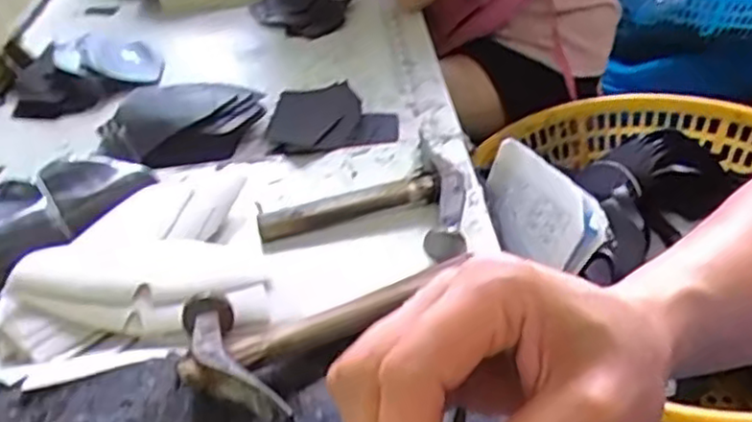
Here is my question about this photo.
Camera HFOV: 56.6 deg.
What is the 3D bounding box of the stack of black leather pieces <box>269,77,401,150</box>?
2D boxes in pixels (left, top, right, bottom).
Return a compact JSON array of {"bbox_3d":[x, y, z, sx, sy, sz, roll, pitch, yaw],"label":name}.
[{"bbox_3d":[-0.042,-0.095,0.693,0.123,0.020,0.135,-2,38,5],"label":"stack of black leather pieces"}]

